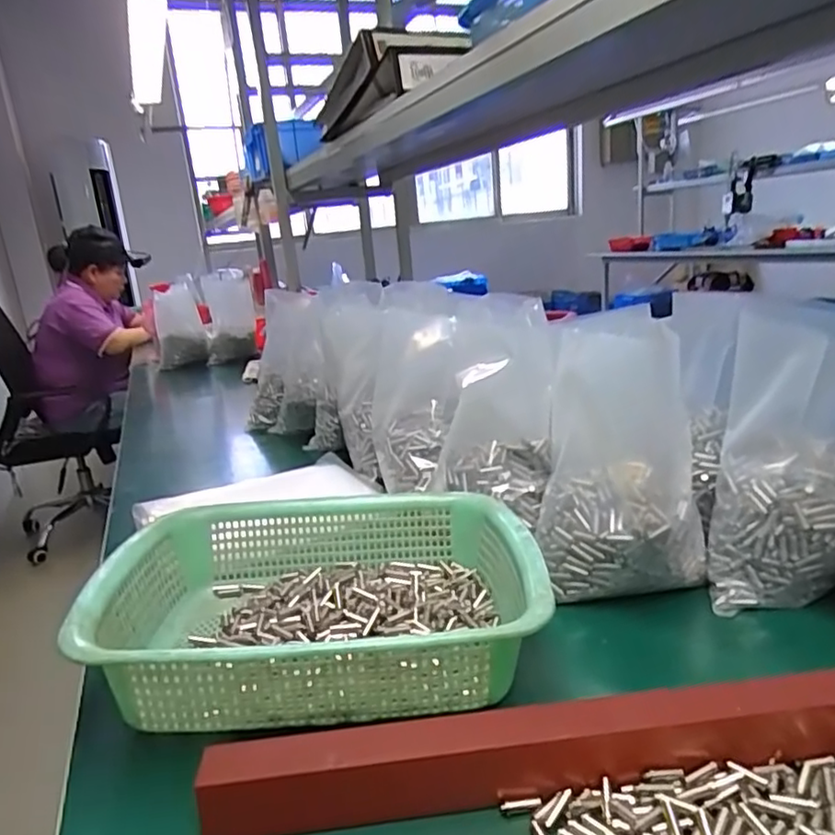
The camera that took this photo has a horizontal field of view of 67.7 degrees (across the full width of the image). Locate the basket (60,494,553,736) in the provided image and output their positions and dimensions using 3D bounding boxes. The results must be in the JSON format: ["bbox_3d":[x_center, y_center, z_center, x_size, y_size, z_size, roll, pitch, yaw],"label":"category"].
[{"bbox_3d":[-0.063,0.126,0.457,0.295,0.078,0.222,-7,16,-3],"label":"basket"}]

